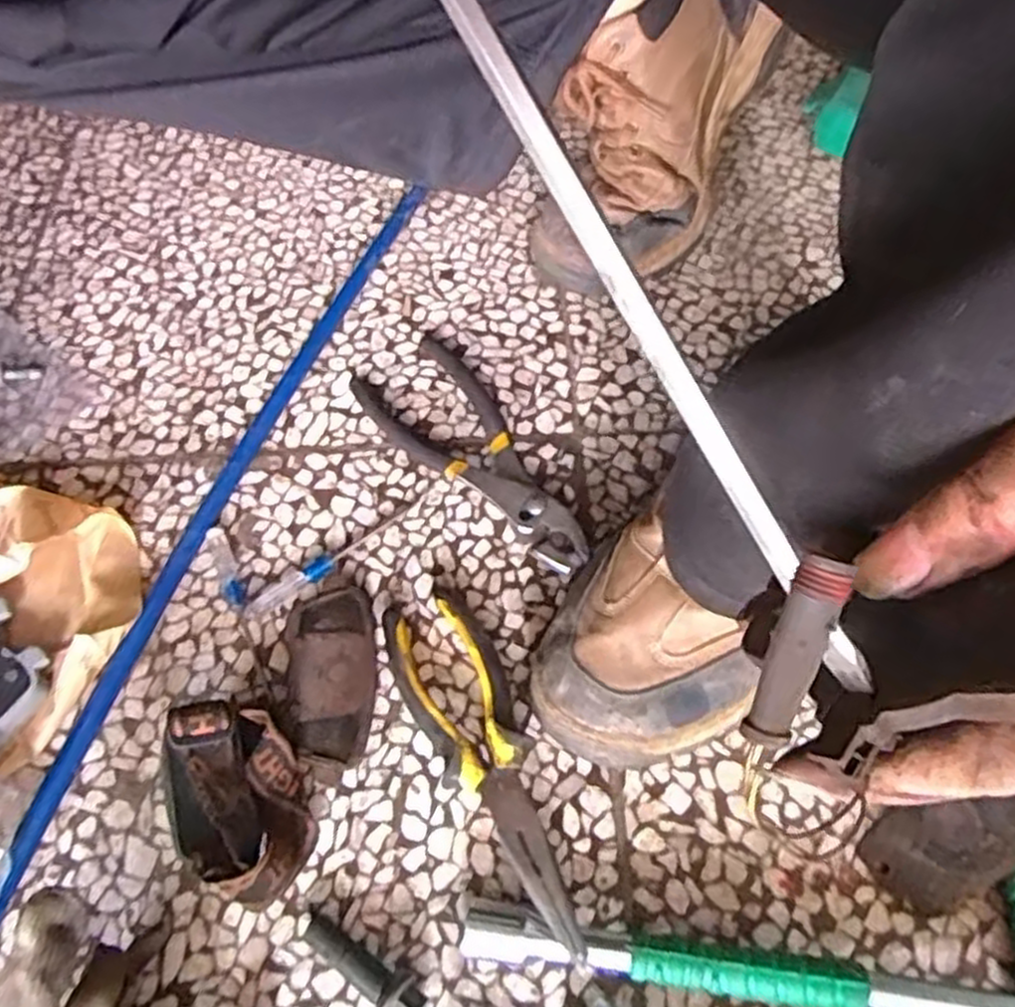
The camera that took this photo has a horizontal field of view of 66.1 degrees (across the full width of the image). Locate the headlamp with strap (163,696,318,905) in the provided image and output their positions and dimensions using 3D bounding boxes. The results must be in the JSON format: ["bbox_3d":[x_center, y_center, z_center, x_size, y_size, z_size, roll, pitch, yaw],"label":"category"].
[{"bbox_3d":[-0.128,0.143,0.370,0.058,0.052,0.091,-18,62,-8],"label":"headlamp with strap"}]

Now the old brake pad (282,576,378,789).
[{"bbox_3d":[-0.097,0.093,0.421,0.049,0.014,0.107,-4,61,-1],"label":"old brake pad"}]

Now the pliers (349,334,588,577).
[{"bbox_3d":[-0.020,-0.031,0.482,0.069,0.014,0.191,-34,66,-16],"label":"pliers"}]

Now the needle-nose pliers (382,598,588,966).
[{"bbox_3d":[-0.009,0.125,0.390,0.052,0.028,0.186,-25,63,-11],"label":"needle-nose pliers"}]

